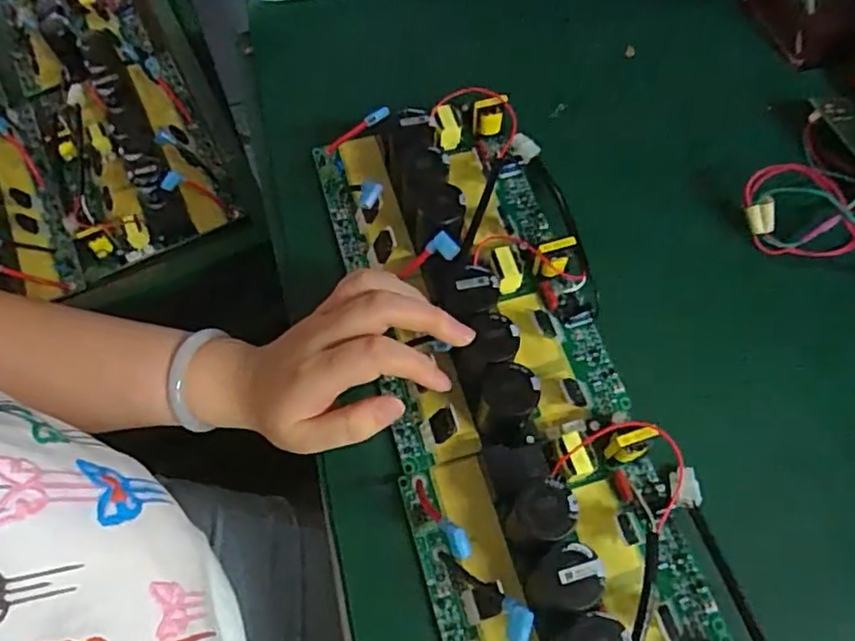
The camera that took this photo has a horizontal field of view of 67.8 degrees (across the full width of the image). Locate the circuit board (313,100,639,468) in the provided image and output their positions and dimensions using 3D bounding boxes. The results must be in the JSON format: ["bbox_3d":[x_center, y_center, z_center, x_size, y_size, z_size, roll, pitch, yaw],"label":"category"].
[{"bbox_3d":[0.025,-0.038,0.388,0.146,0.057,0.251,-16,64,-6],"label":"circuit board"}]

